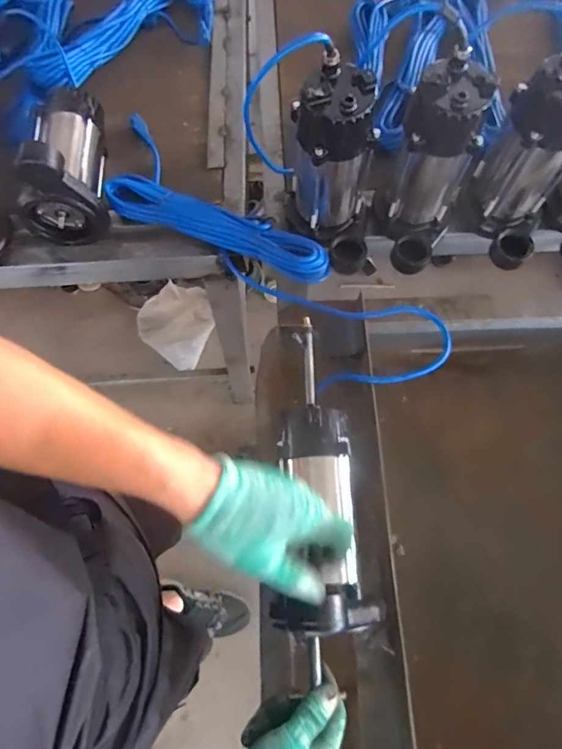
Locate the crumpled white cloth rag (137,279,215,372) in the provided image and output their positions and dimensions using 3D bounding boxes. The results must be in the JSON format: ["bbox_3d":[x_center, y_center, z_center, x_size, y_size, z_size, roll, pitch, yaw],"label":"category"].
[{"bbox_3d":[-0.332,-0.164,1.434,0.215,0.169,0.200,34,74,12],"label":"crumpled white cloth rag"}]

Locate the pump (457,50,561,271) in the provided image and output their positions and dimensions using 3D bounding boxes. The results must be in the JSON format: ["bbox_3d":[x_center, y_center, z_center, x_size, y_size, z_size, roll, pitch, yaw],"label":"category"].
[{"bbox_3d":[0.327,-0.266,0.611,0.118,0.226,0.128,23,72,9],"label":"pump"}]

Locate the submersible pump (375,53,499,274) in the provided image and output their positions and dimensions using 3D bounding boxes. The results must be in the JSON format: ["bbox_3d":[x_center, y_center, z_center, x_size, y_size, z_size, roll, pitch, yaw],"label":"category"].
[{"bbox_3d":[0.190,-0.262,0.602,0.113,0.207,0.132,16,71,6],"label":"submersible pump"}]

